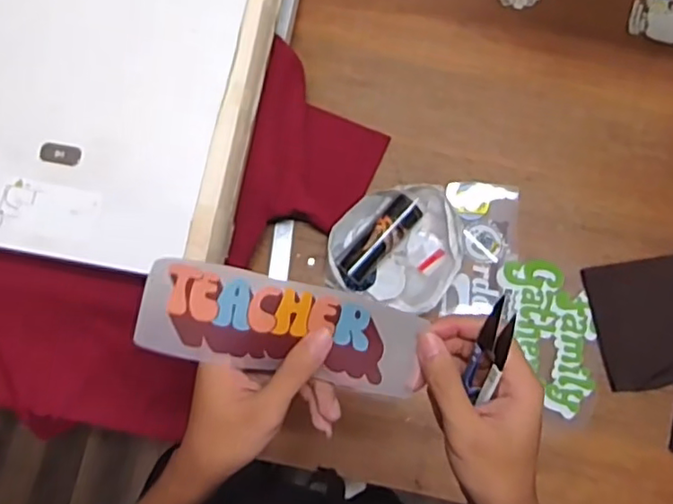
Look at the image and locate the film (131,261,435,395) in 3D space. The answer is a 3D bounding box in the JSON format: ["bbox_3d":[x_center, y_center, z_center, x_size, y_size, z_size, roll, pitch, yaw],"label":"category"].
[{"bbox_3d":[-0.035,0.047,0.372,0.167,0.012,0.058,12,94,-7],"label":"film"}]

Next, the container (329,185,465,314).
[{"bbox_3d":[0.086,-0.012,0.835,0.173,0.059,0.166,0,78,2],"label":"container"}]

